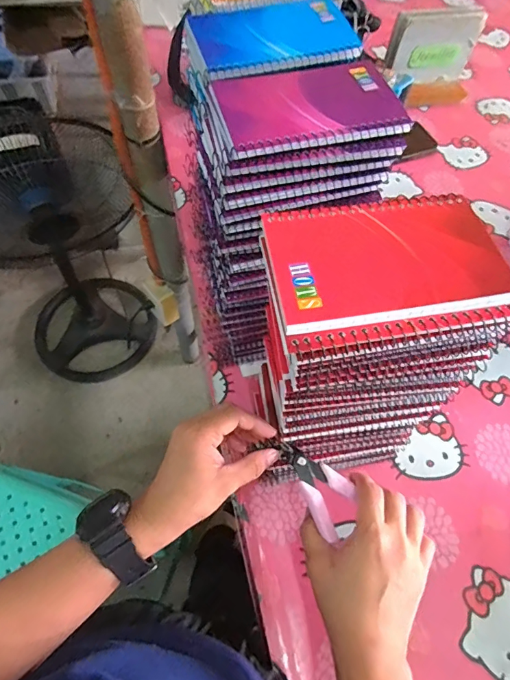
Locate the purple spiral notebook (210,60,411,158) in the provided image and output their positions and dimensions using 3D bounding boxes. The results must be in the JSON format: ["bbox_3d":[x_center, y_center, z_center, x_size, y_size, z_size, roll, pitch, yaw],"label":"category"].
[{"bbox_3d":[0.037,-0.177,0.316,0.131,0.011,0.091,-12,62,-8],"label":"purple spiral notebook"}]

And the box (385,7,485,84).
[{"bbox_3d":[0.318,-0.519,0.762,0.156,0.125,0.026,-9,62,-7],"label":"box"}]

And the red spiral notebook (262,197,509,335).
[{"bbox_3d":[0.077,-0.049,0.246,0.136,0.007,0.080,-7,62,-6],"label":"red spiral notebook"}]

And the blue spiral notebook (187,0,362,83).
[{"bbox_3d":[0.016,-0.257,0.357,0.131,0.012,0.084,-13,63,-8],"label":"blue spiral notebook"}]

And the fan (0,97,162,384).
[{"bbox_3d":[-0.543,-0.199,1.161,0.383,0.793,0.372,35,66,16],"label":"fan"}]

